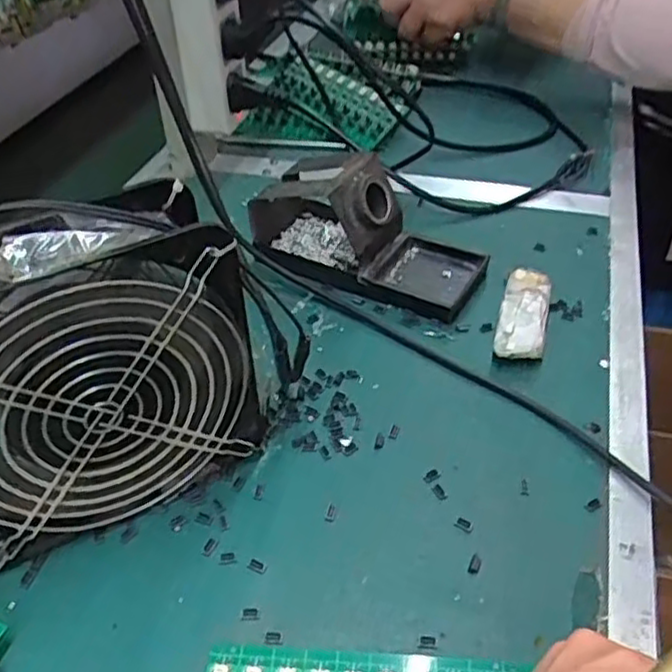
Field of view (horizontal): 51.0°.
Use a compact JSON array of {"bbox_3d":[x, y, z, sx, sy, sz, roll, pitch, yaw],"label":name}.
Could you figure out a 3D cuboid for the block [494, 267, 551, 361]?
[{"bbox_3d":[0.123,-0.017,0.456,0.029,0.020,0.086,11,43,15],"label":"block"}]

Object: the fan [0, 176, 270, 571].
[{"bbox_3d":[-0.113,0.016,0.332,0.166,0.153,0.069,-29,47,-27],"label":"fan"}]

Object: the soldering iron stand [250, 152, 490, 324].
[{"bbox_3d":[0.019,-0.078,0.490,0.164,0.072,0.070,18,45,22],"label":"soldering iron stand"}]

